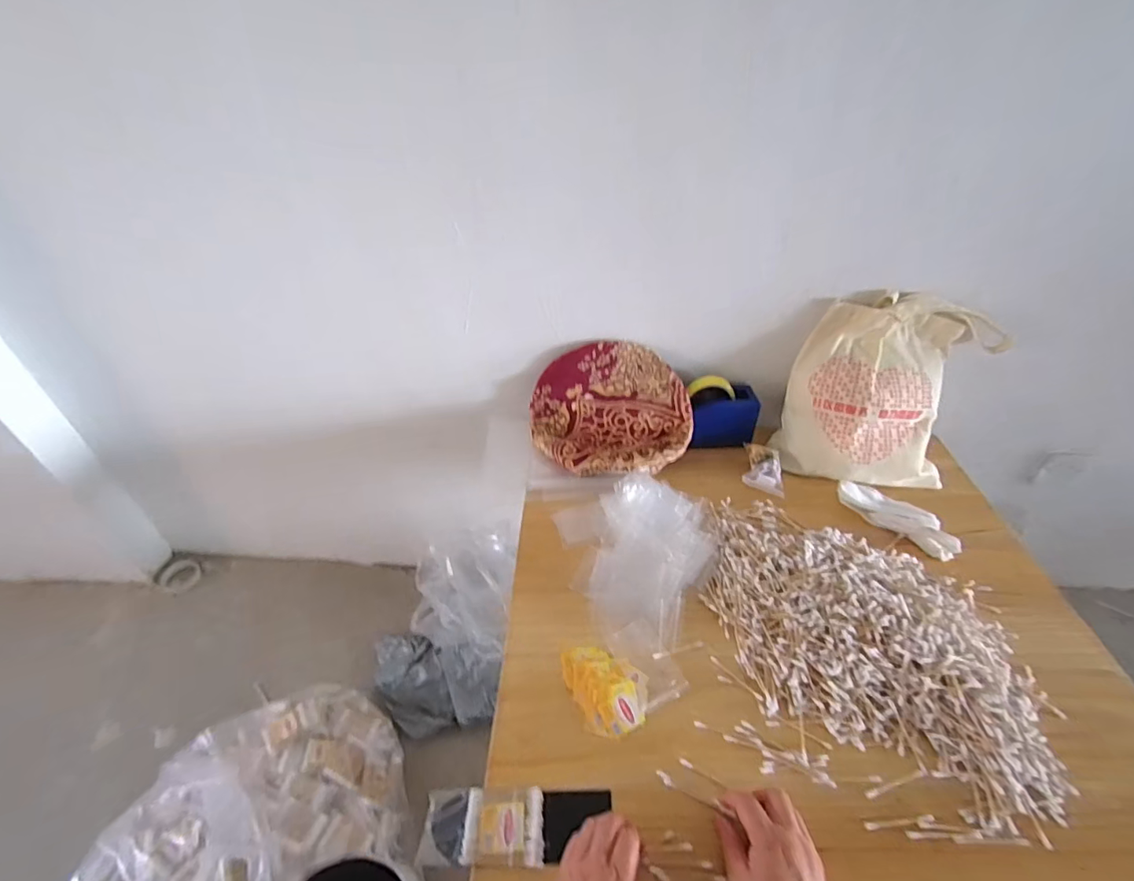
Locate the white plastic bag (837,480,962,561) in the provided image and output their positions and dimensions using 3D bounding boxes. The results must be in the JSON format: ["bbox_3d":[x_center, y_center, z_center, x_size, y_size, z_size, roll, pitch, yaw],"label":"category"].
[{"bbox_3d":[0.534,0.120,0.817,0.064,0.042,0.179,-29,49,-30],"label":"white plastic bag"}]

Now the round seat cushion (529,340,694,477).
[{"bbox_3d":[0.070,-0.053,0.890,0.284,0.067,0.225,-3,77,12],"label":"round seat cushion"}]

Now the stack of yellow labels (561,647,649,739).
[{"bbox_3d":[0.049,0.293,0.612,0.086,0.010,0.111,-17,44,-20],"label":"stack of yellow labels"}]

